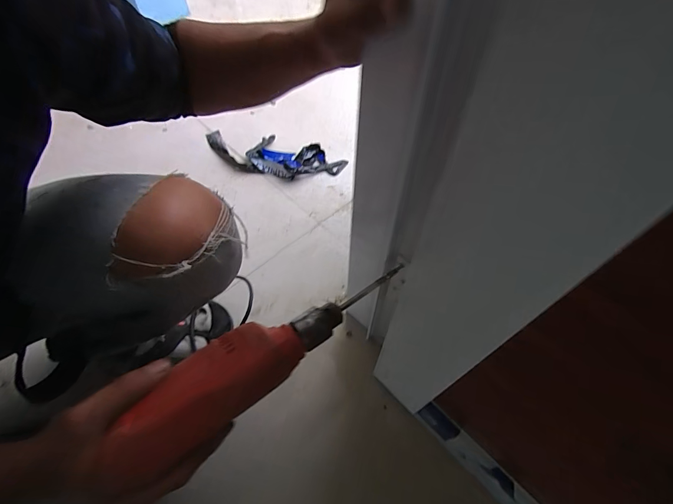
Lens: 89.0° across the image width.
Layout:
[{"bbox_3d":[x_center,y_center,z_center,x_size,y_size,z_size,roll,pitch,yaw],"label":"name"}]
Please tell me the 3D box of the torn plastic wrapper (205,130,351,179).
[{"bbox_3d":[-0.168,-0.239,0.844,0.363,0.030,0.131,17,58,12],"label":"torn plastic wrapper"}]

